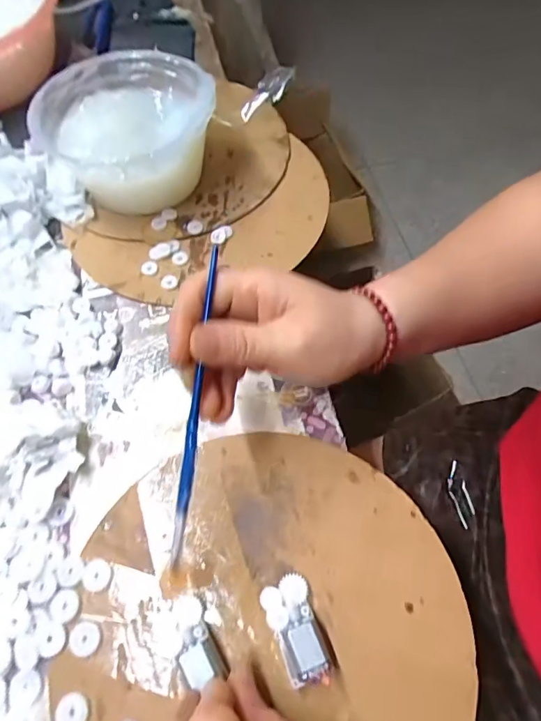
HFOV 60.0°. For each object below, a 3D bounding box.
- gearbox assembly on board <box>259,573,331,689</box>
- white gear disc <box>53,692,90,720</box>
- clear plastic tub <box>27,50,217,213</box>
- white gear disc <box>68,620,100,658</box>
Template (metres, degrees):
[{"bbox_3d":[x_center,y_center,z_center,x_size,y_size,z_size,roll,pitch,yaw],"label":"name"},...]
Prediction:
[{"bbox_3d":[0.014,0.147,0.255,0.026,0.013,0.053,-17,49,-9],"label":"gearbox assembly on board"},{"bbox_3d":[-0.105,0.185,0.246,0.018,0.004,0.017,0,62,0],"label":"white gear disc"},{"bbox_3d":[-0.118,-0.192,0.406,0.132,0.070,0.139,0,62,0],"label":"clear plastic tub"},{"bbox_3d":[-0.104,0.155,0.260,0.017,0.004,0.016,0,62,0],"label":"white gear disc"}]

